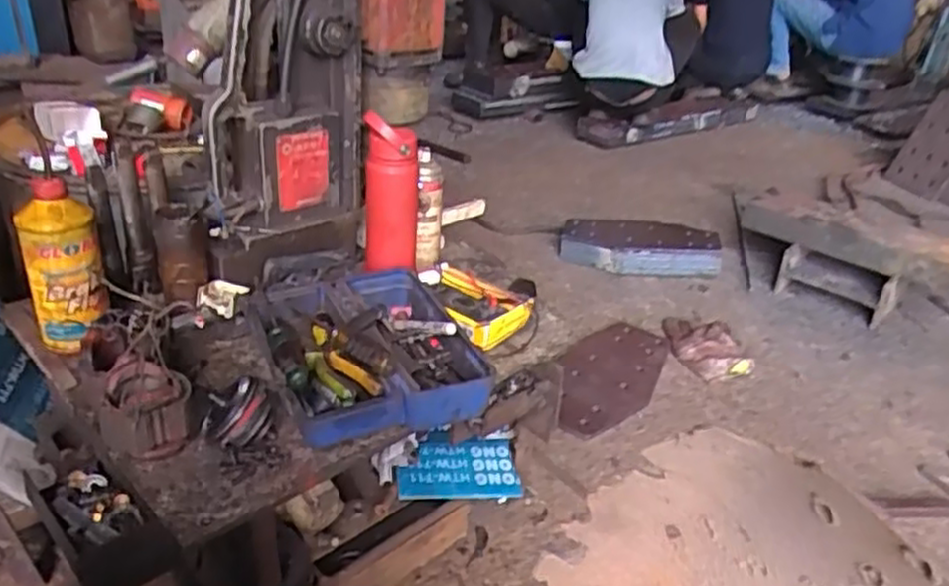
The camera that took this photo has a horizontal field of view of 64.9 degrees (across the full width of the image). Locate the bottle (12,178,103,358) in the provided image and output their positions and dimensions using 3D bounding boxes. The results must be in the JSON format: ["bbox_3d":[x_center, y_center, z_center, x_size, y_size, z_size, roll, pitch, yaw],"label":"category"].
[{"bbox_3d":[-0.498,-0.028,0.906,0.082,0.192,0.070,-12,31,-27],"label":"bottle"}]

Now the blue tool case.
[{"bbox_3d":[-0.134,0.058,0.929,0.240,0.084,0.276,-9,30,-22],"label":"blue tool case"}]

